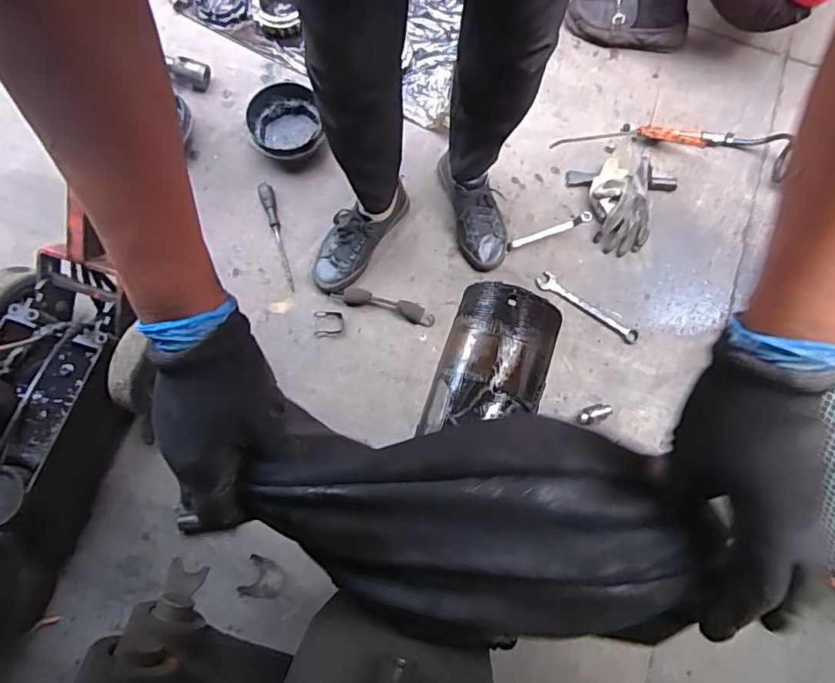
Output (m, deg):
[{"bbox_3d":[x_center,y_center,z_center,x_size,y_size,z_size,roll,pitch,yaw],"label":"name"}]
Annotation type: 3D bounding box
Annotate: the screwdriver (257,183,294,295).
[{"bbox_3d":[-0.282,-0.210,1.063,0.029,0.028,0.225,-15,89,-6],"label":"screwdriver"}]

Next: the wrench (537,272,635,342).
[{"bbox_3d":[0.336,-0.066,1.046,0.223,0.010,0.039,33,77,6],"label":"wrench"}]

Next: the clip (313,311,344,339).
[{"bbox_3d":[-0.172,-0.033,1.017,0.054,0.008,0.053,-3,76,-3],"label":"clip"}]

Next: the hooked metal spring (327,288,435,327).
[{"bbox_3d":[-0.065,-0.073,1.021,0.198,0.025,0.036,16,76,2],"label":"hooked metal spring"}]

